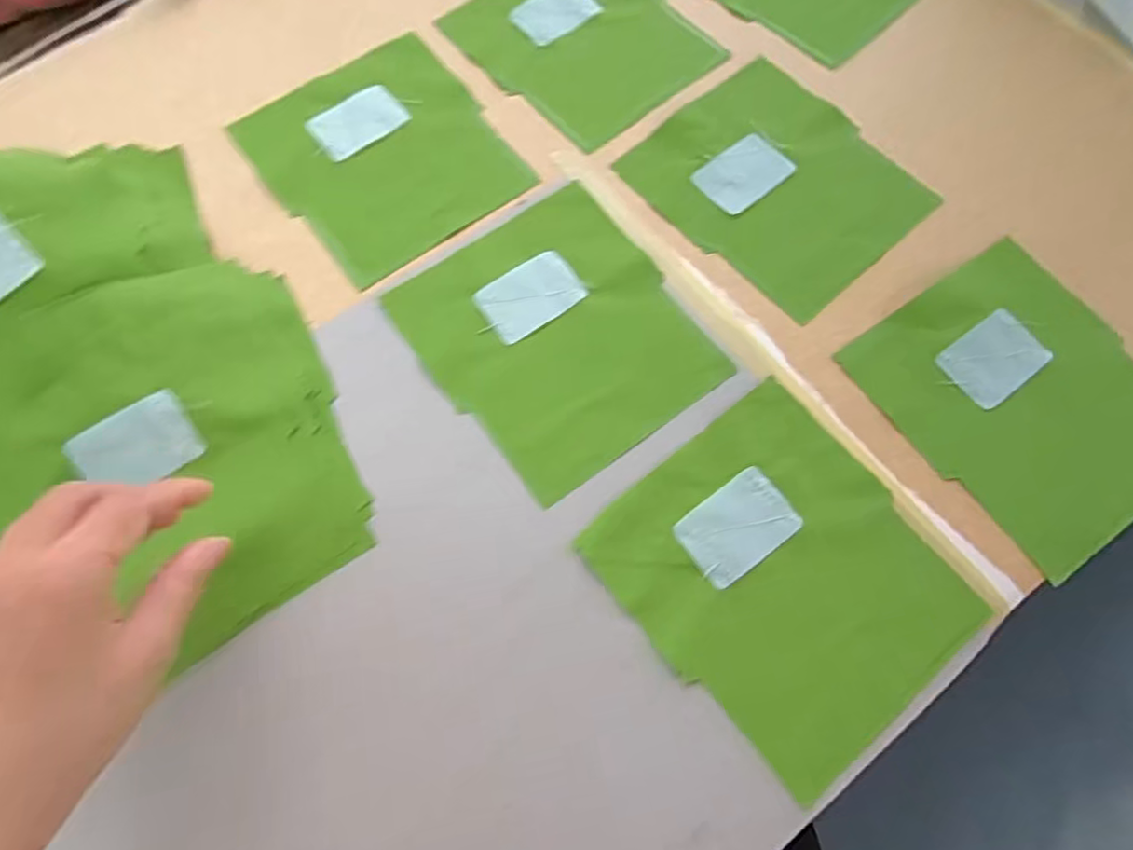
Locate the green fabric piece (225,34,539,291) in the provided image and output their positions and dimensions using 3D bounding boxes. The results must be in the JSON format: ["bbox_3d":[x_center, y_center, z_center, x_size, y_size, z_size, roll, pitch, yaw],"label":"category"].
[{"bbox_3d":[-0.122,-0.183,0.428,0.146,0.006,0.160,-36,75,-13],"label":"green fabric piece"}]

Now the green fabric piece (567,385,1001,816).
[{"bbox_3d":[0.113,0.077,0.333,0.148,0.007,0.164,-37,75,-13],"label":"green fabric piece"}]

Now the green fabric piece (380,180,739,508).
[{"bbox_3d":[-0.005,-0.055,0.381,0.145,0.004,0.162,-34,74,-12],"label":"green fabric piece"}]

